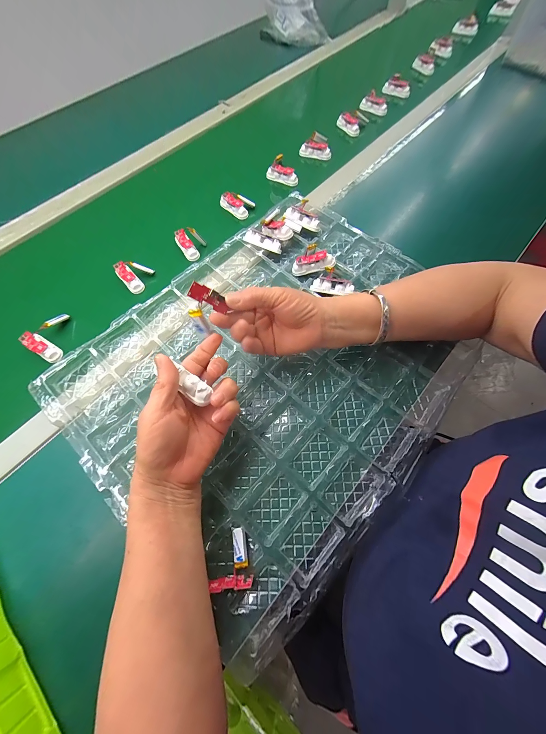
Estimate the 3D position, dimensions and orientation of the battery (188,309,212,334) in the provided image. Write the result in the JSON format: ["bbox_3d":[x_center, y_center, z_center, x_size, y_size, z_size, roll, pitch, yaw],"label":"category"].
[{"bbox_3d":[-0.076,-0.046,0.266,0.013,0.030,0.007,-34,36,-15],"label":"battery"}]

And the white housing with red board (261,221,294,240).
[{"bbox_3d":[0.004,-0.212,0.398,0.057,0.024,0.012,27,45,23],"label":"white housing with red board"}]

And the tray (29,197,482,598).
[{"bbox_3d":[0.007,-0.014,0.326,0.367,0.043,0.469,40,71,16],"label":"tray"}]

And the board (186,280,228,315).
[{"bbox_3d":[-0.060,-0.066,0.246,0.016,0.039,0.004,-58,36,11],"label":"board"}]

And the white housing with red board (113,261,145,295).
[{"bbox_3d":[-0.221,-0.137,0.393,0.021,0.015,0.053,-42,93,-17],"label":"white housing with red board"}]

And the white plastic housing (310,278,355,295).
[{"bbox_3d":[0.082,-0.111,0.359,0.057,0.015,0.019,14,69,7],"label":"white plastic housing"}]

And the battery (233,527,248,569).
[{"bbox_3d":[-0.033,0.179,0.258,0.013,0.008,0.034,-7,68,-1],"label":"battery"}]

